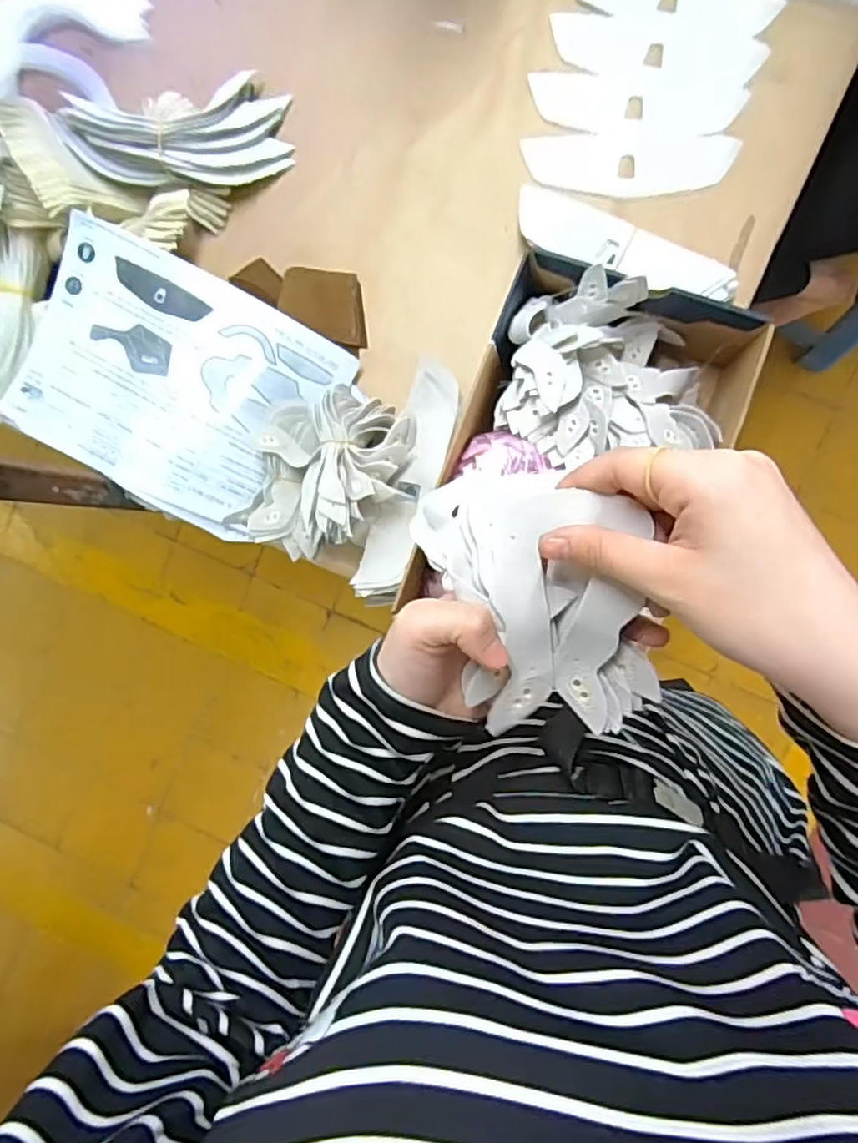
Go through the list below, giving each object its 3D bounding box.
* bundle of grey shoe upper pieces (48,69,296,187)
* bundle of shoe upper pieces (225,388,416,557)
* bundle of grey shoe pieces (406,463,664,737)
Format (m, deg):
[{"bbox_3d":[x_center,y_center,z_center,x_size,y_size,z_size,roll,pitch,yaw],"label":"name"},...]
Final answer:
[{"bbox_3d":[-0.240,-0.428,0.635,0.209,0.057,0.107,-10,93,-10],"label":"bundle of grey shoe upper pieces"},{"bbox_3d":[-0.104,-0.095,0.610,0.191,0.071,0.141,-21,90,7],"label":"bundle of shoe upper pieces"},{"bbox_3d":[0.055,0.013,0.319,0.093,0.050,0.135,-6,114,10],"label":"bundle of grey shoe pieces"}]

